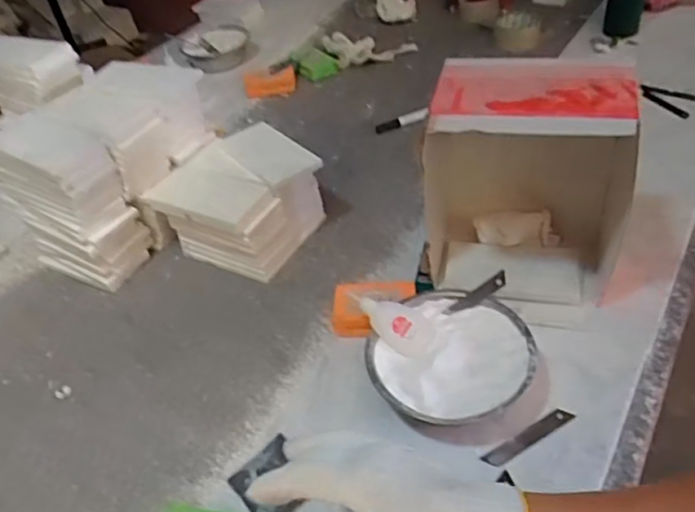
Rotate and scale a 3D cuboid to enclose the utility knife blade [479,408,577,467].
[{"bbox_3d":[0.172,0.172,0.571,0.099,0.004,0.019,-25,39,-19],"label":"utility knife blade"}]

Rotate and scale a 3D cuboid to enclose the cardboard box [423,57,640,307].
[{"bbox_3d":[0.189,-0.055,0.649,0.191,0.263,0.131,5,45,16],"label":"cardboard box"}]

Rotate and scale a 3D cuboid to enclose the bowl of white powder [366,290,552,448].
[{"bbox_3d":[0.111,0.115,0.605,0.157,0.051,0.155,-5,44,5],"label":"bowl of white powder"}]

